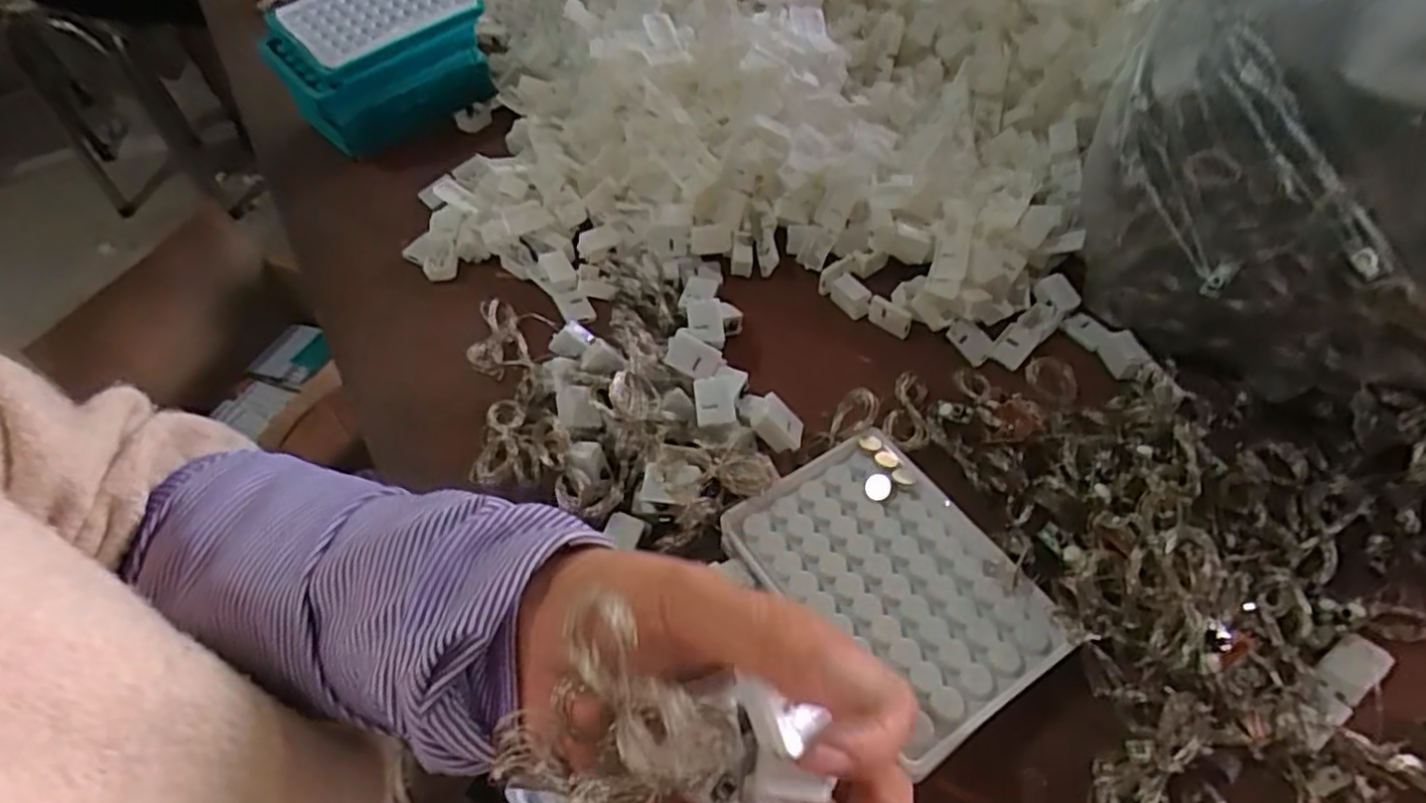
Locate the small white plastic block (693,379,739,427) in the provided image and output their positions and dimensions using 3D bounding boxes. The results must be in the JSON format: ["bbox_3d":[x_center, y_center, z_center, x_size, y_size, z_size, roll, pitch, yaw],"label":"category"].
[{"bbox_3d":[0.002,0.000,0.363,0.022,0.011,0.025,-5,51,-1],"label":"small white plastic block"}]

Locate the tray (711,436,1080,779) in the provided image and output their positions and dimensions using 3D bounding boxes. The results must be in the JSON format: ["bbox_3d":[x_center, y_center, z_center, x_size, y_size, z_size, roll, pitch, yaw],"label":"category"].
[{"bbox_3d":[0.079,0.076,0.313,0.094,0.009,0.130,-29,56,-19],"label":"tray"}]

